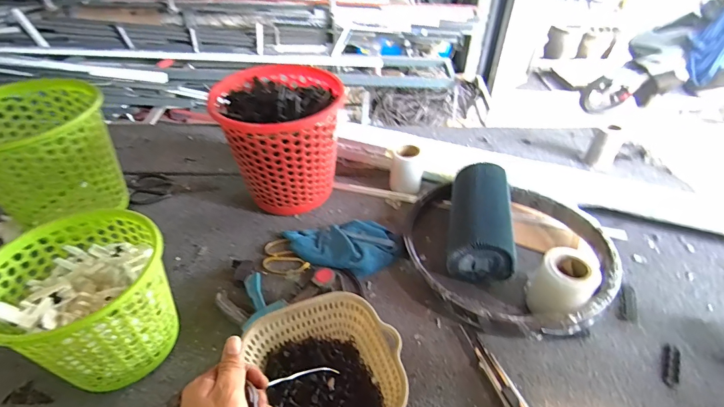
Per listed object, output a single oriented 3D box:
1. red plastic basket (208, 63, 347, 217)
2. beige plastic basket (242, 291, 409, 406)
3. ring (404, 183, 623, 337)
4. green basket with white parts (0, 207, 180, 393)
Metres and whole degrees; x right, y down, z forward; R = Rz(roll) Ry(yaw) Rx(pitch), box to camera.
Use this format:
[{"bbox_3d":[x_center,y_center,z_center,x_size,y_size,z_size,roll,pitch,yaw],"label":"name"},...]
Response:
[{"bbox_3d":[-0.160,-0.120,0.790,0.233,0.251,0.246,1,41,-1],"label":"red plastic basket"},{"bbox_3d":[-0.045,0.232,0.507,0.190,0.088,0.191,-14,42,-17],"label":"beige plastic basket"},{"bbox_3d":[0.263,0.089,0.702,0.361,0.067,0.333,1,40,0],"label":"ring"},{"bbox_3d":[-0.358,0.148,0.521,0.202,0.196,0.194,23,45,22],"label":"green basket with white parts"}]

